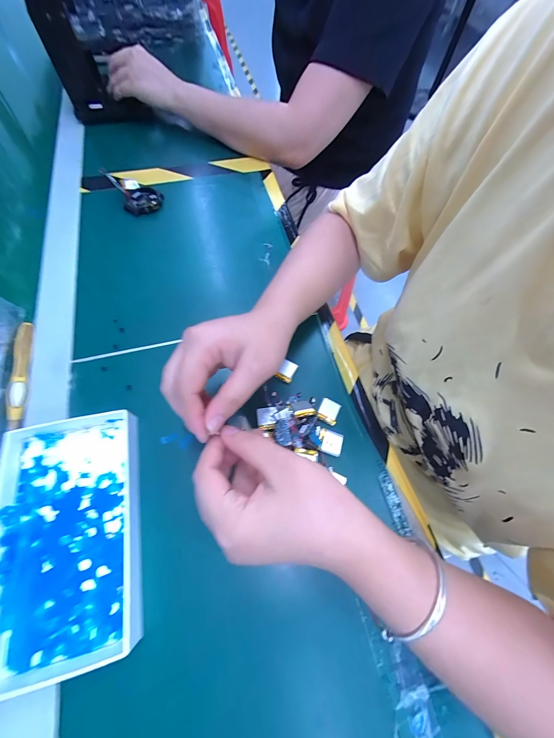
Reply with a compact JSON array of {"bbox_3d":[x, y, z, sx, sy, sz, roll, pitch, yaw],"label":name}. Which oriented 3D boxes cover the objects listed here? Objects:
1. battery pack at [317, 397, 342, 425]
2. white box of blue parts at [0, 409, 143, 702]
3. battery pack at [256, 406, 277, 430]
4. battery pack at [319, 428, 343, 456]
[{"bbox_3d":[0.054,0.043,0.281,0.021,0.004,0.024,24,66,9],"label":"battery pack"},{"bbox_3d":[-0.172,0.129,0.220,0.109,0.026,0.177,-12,66,-8],"label":"white box of blue parts"},{"bbox_3d":[-0.010,0.049,0.273,0.020,0.004,0.022,-5,65,-5],"label":"battery pack"},{"bbox_3d":[0.052,0.071,0.267,0.023,0.004,0.023,18,65,6],"label":"battery pack"}]

